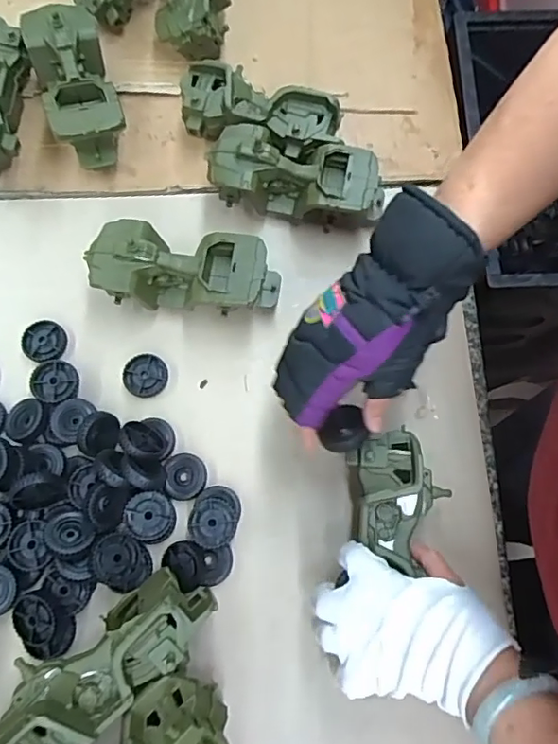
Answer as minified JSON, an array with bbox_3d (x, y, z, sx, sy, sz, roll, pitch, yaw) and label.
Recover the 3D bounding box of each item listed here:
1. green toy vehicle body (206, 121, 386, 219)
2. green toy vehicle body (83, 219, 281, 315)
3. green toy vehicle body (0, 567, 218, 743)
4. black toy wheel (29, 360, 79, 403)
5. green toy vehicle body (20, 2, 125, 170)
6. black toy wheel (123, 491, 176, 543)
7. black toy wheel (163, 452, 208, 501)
[{"bbox_3d":[0.019,-0.206,0.578,0.183,0.077,0.080,11,74,3],"label":"green toy vehicle body"},{"bbox_3d":[-0.094,-0.101,0.548,0.184,0.072,0.076,8,74,2],"label":"green toy vehicle body"},{"bbox_3d":[-0.136,0.236,0.431,0.183,0.062,0.079,-36,76,-11],"label":"green toy vehicle body"},{"bbox_3d":[-0.225,0.009,0.540,0.051,0.016,0.044,29,76,8],"label":"black toy wheel"},{"bbox_3d":[-0.225,-0.314,0.605,0.081,0.080,0.180,-17,74,-5],"label":"green toy vehicle body"},{"bbox_3d":[-0.120,0.135,0.500,0.043,0.025,0.044,0,73,0],"label":"black toy wheel"},{"bbox_3d":[-0.090,0.101,0.520,0.040,0.013,0.043,0,73,0],"label":"black toy wheel"}]

